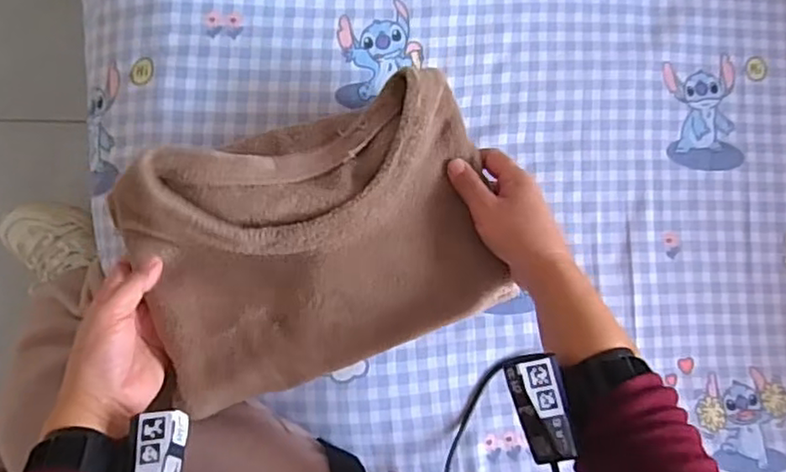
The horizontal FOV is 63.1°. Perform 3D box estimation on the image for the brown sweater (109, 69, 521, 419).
[{"bbox_3d":[-0.057,0.005,0.505,0.291,0.037,0.199,-20,87,-9],"label":"brown sweater"}]

